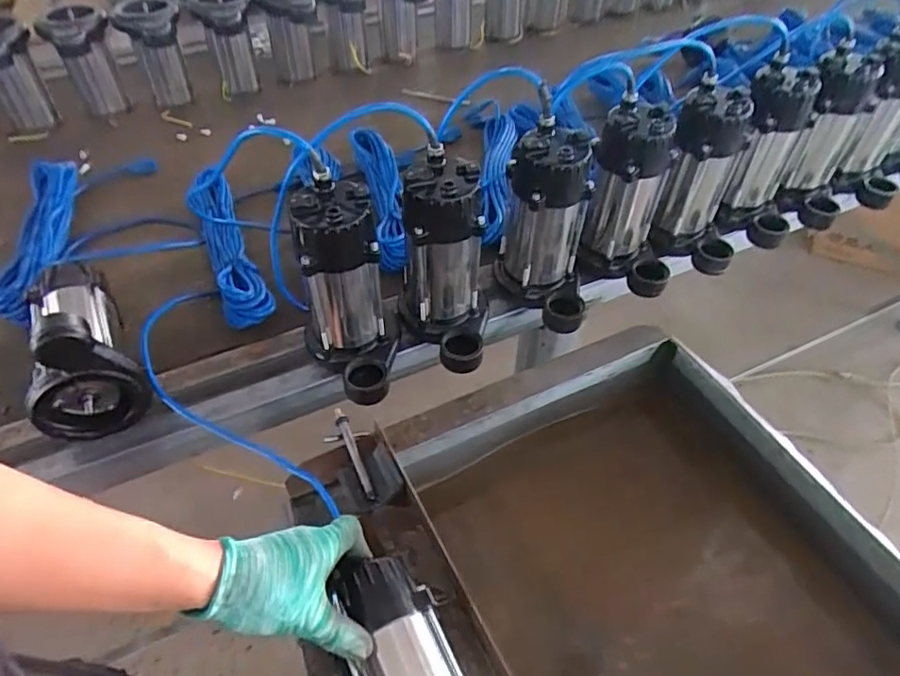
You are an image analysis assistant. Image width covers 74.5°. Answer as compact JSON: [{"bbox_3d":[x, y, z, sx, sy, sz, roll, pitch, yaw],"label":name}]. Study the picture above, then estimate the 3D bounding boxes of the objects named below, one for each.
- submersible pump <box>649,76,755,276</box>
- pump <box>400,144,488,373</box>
[{"bbox_3d":[0.377,-0.226,0.870,0.130,0.243,0.102,17,49,14],"label":"submersible pump"},{"bbox_3d":[-0.009,-0.104,0.747,0.114,0.230,0.189,-2,47,-2],"label":"pump"}]

